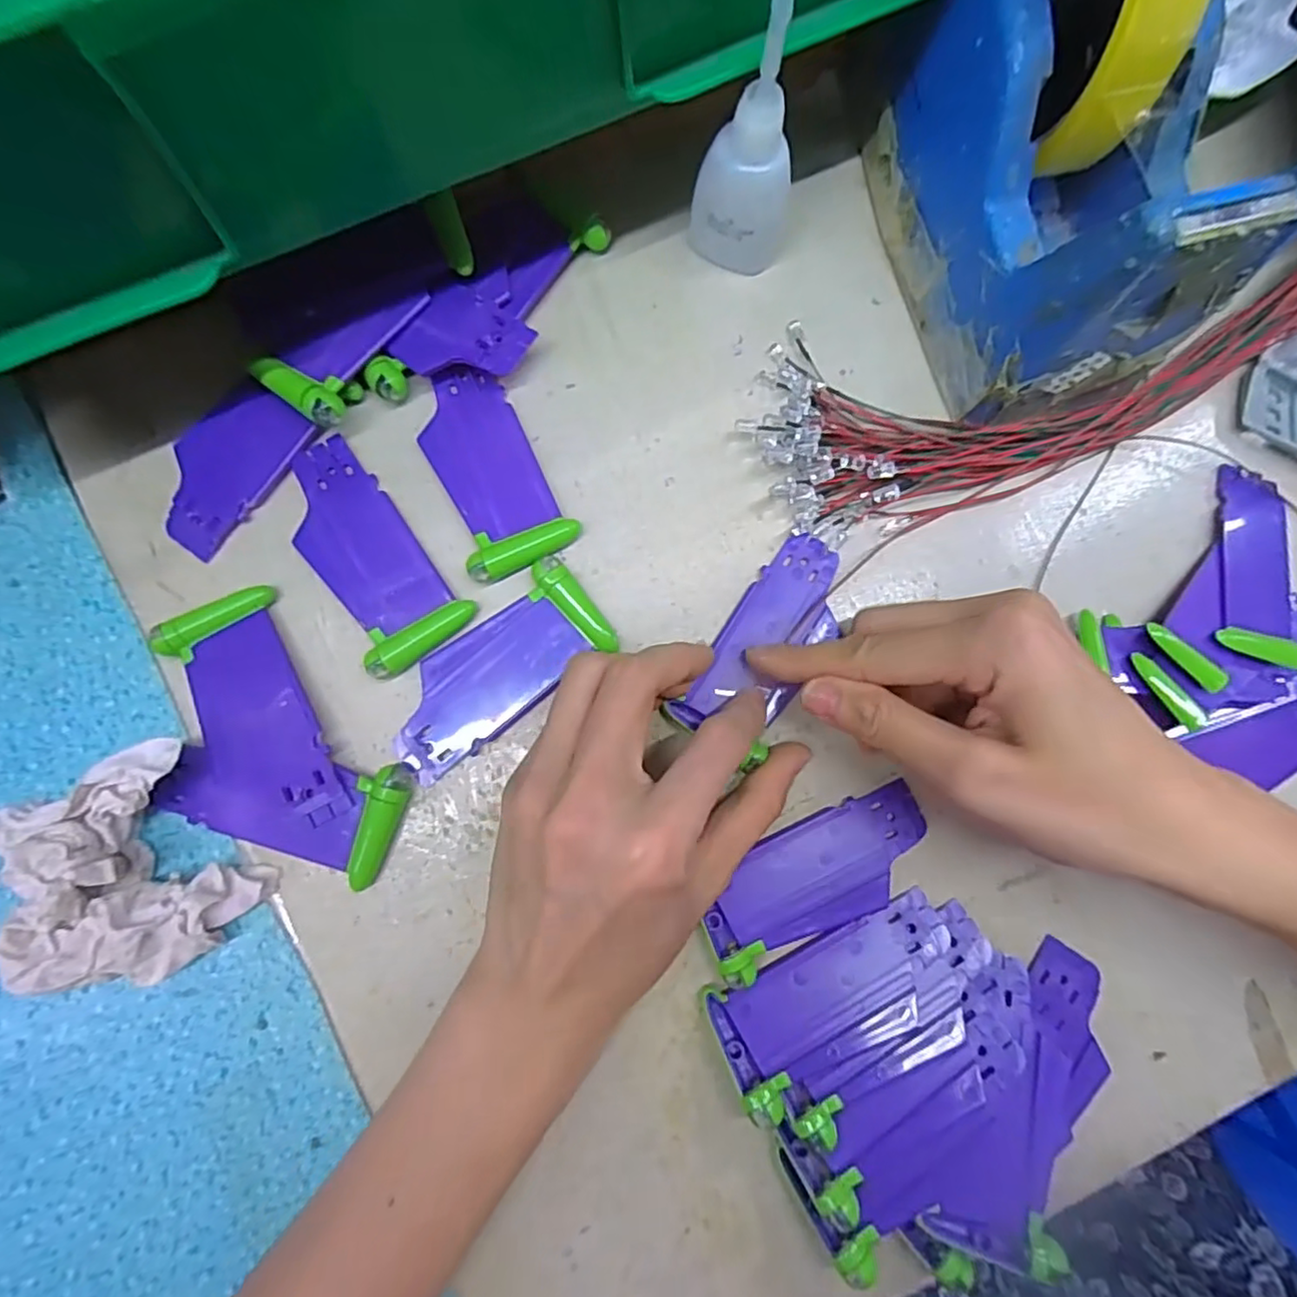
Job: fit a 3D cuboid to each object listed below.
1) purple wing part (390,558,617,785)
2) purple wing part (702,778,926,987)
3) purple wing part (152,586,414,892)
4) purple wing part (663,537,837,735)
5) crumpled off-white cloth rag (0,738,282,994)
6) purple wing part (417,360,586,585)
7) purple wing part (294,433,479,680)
[{"bbox_3d":[-0.058,0.009,0.242,0.088,0.008,0.041,-38,86,-5],"label":"purple wing part"},{"bbox_3d":[0.062,0.083,0.235,0.089,0.009,0.036,-25,85,-4],"label":"purple wing part"},{"bbox_3d":[-0.139,0.039,0.233,0.068,0.012,0.113,-39,86,-5],"label":"purple wing part"},{"bbox_3d":[0.046,-0.002,0.248,0.035,0.005,0.087,37,80,3],"label":"purple wing part"},{"bbox_3d":[-0.173,0.075,0.213,0.066,0.037,0.069,-28,85,-4],"label":"crumpled off-white cloth rag"},{"bbox_3d":[-0.062,-0.070,0.251,0.040,0.010,0.084,-24,85,-4],"label":"purple wing part"},{"bbox_3d":[-0.107,-0.037,0.244,0.040,0.008,0.092,-32,85,-4],"label":"purple wing part"}]

